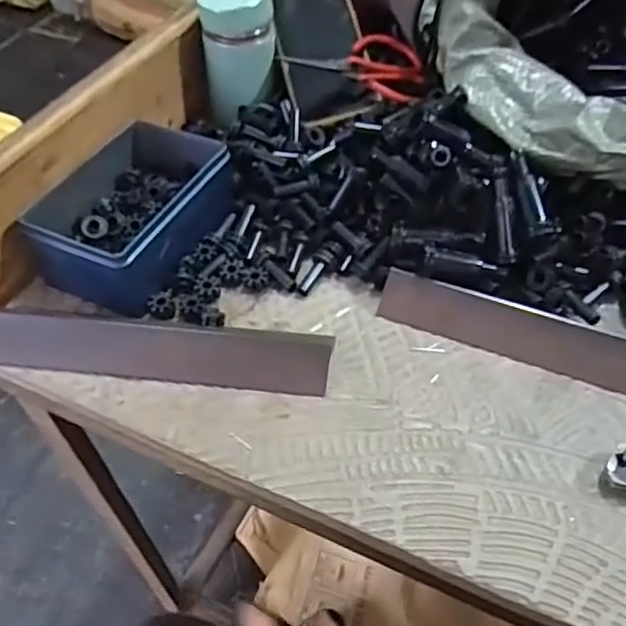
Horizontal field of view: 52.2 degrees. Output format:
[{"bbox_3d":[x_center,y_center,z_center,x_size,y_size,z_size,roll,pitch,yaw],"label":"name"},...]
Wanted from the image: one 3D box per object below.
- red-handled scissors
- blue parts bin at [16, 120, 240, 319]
[{"bbox_3d":[0.038,-0.219,0.553,0.119,0.018,0.078,20,56,-6],"label":"red-handled scissors"},{"bbox_3d":[-0.138,-0.079,0.494,0.111,0.058,0.151,18,51,16],"label":"blue parts bin"}]

